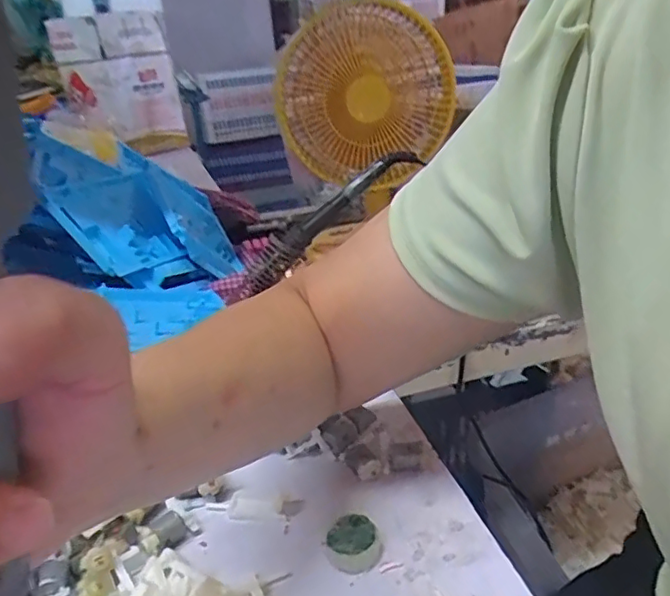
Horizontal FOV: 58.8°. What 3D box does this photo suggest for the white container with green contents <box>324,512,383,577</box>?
[{"bbox_3d":[0.011,0.152,0.368,0.031,0.017,0.031,-4,23,2],"label":"white container with green contents"}]

